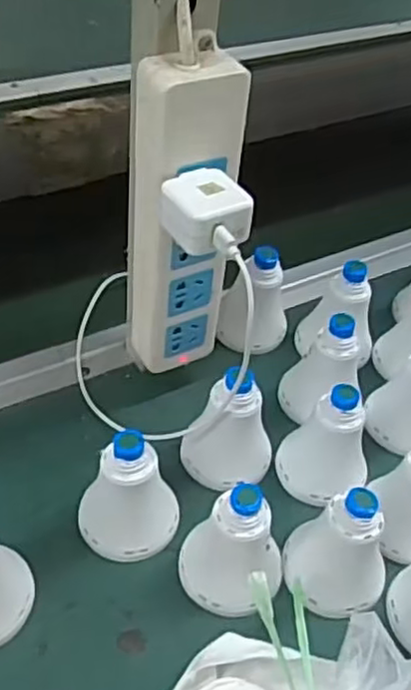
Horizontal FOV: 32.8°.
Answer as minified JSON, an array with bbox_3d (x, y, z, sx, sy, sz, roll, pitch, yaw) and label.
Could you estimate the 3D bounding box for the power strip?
[{"bbox_3d":[-0.013,-0.070,0.443,0.061,0.218,0.033,-11,48,-17],"label":"power strip"}]

